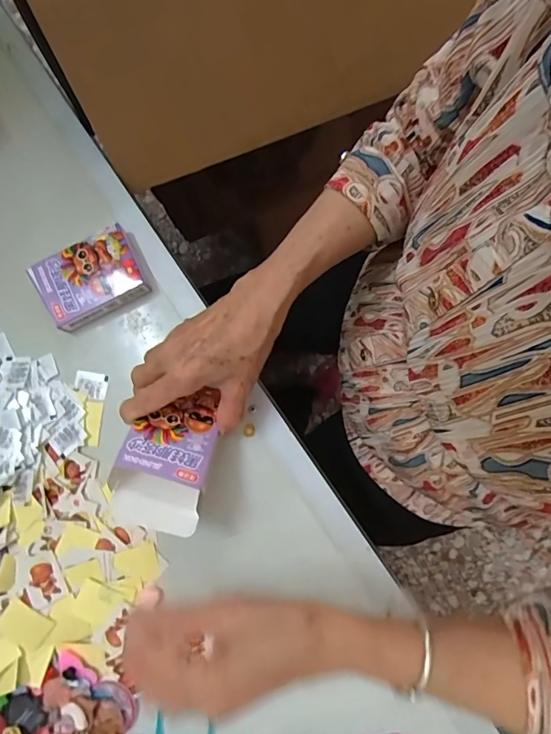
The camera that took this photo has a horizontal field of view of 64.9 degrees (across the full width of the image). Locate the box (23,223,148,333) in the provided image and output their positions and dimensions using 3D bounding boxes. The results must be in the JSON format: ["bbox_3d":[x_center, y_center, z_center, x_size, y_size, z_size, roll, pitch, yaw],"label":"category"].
[{"bbox_3d":[-0.172,-0.081,0.403,0.093,0.026,0.067,-29,80,0],"label":"box"}]

